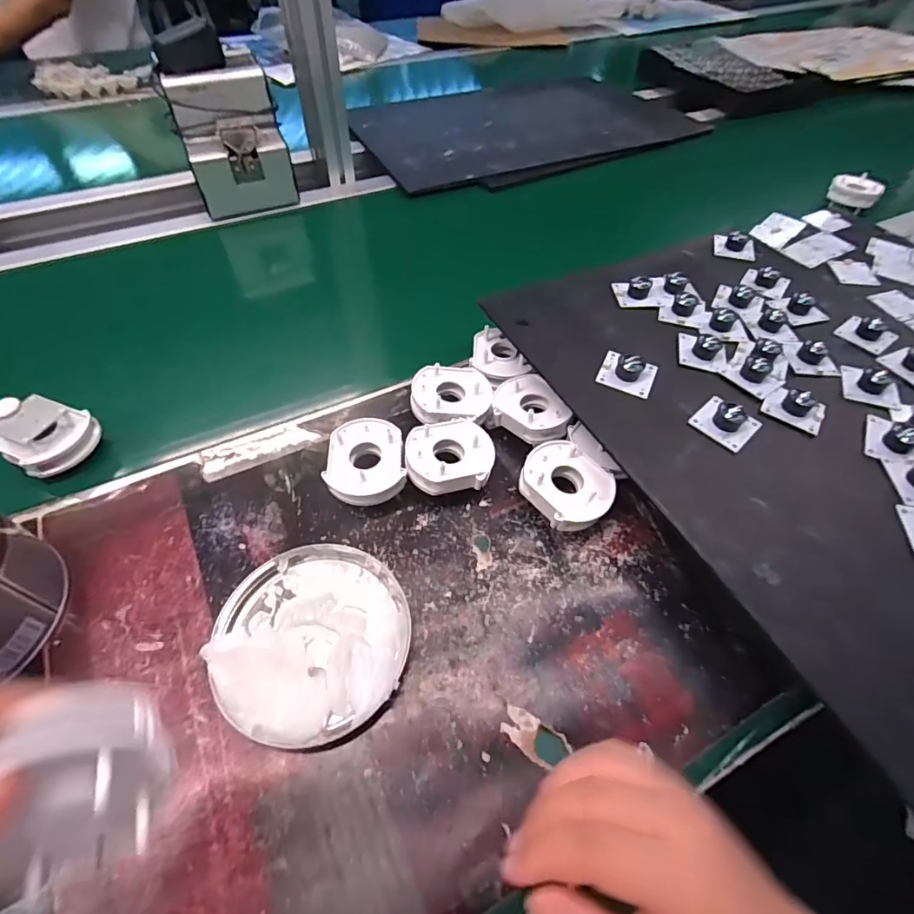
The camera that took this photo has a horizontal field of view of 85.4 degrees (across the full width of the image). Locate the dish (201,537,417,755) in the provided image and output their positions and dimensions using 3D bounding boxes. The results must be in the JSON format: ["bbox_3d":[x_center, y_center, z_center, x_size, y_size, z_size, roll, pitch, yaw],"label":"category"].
[{"bbox_3d":[-0.096,0.116,0.331,0.123,0.023,0.130,1,54,-1],"label":"dish"}]

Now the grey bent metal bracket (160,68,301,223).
[{"bbox_3d":[-0.296,-0.416,0.659,0.125,0.134,0.085,-19,56,-15],"label":"grey bent metal bracket"}]

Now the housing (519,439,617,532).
[{"bbox_3d":[0.086,0.019,0.385,0.064,0.020,0.071,-29,60,-22],"label":"housing"}]

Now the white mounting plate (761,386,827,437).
[{"bbox_3d":[0.278,-0.043,0.402,0.043,0.017,0.035,28,58,17],"label":"white mounting plate"}]

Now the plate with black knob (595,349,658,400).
[{"bbox_3d":[0.147,-0.077,0.418,0.045,0.021,0.043,22,56,13],"label":"plate with black knob"}]

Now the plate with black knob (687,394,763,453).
[{"bbox_3d":[0.213,-0.030,0.389,0.041,0.017,0.043,-36,63,-25],"label":"plate with black knob"}]

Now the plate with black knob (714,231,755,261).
[{"bbox_3d":[0.316,-0.241,0.559,0.043,0.014,0.037,15,55,9],"label":"plate with black knob"}]

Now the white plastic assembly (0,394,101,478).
[{"bbox_3d":[-0.350,-0.020,0.420,0.060,0.046,0.062,27,57,16],"label":"white plastic assembly"}]

